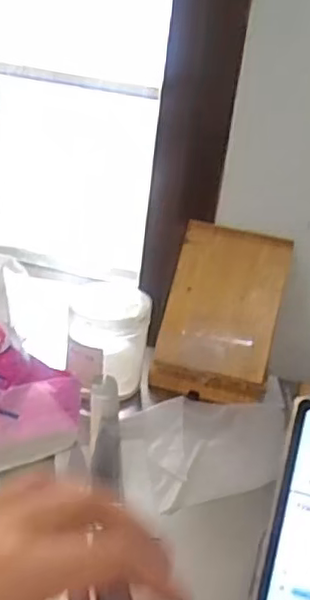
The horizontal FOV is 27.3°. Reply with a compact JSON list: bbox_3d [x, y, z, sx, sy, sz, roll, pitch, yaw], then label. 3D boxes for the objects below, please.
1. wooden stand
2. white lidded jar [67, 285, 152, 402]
[{"bbox_3d":[0.078,0.014,0.741,0.128,0.164,0.124,12,25,9],"label":"wooden stand"},{"bbox_3d":[-0.052,0.047,0.697,0.085,0.106,0.085,6,25,-3],"label":"white lidded jar"}]

